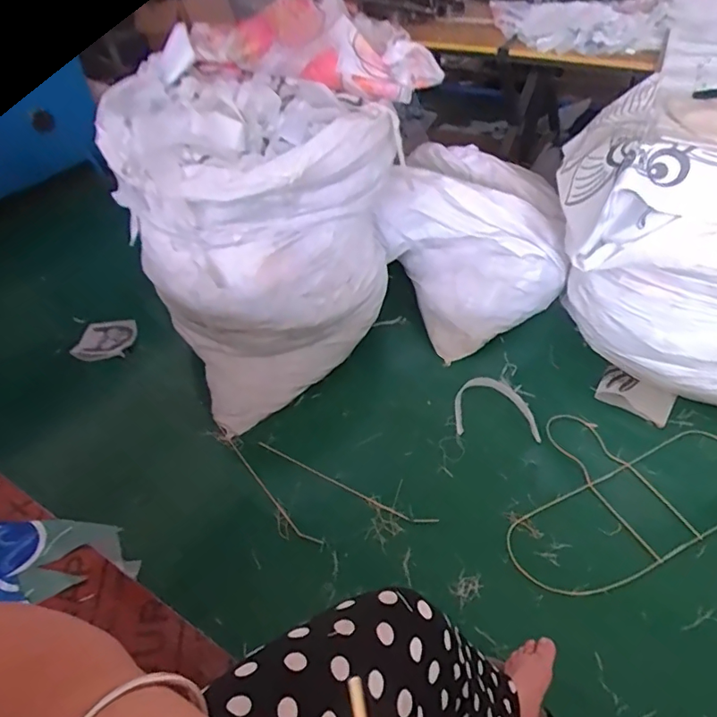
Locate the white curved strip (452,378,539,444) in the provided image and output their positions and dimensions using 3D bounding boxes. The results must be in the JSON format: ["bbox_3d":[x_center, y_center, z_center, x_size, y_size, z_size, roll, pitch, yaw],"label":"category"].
[{"bbox_3d":[0.447,0.158,1.671,0.256,0.016,0.248,4,44,8],"label":"white curved strip"}]

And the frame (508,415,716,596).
[{"bbox_3d":[0.722,0.332,1.437,0.774,0.030,0.481,-19,46,-16],"label":"frame"}]

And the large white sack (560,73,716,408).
[{"bbox_3d":[1.075,-0.286,1.549,0.944,0.736,0.675,10,45,14],"label":"large white sack"}]

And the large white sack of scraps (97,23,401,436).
[{"bbox_3d":[-0.266,-0.341,1.603,0.486,0.994,0.689,30,53,30],"label":"large white sack of scraps"}]

